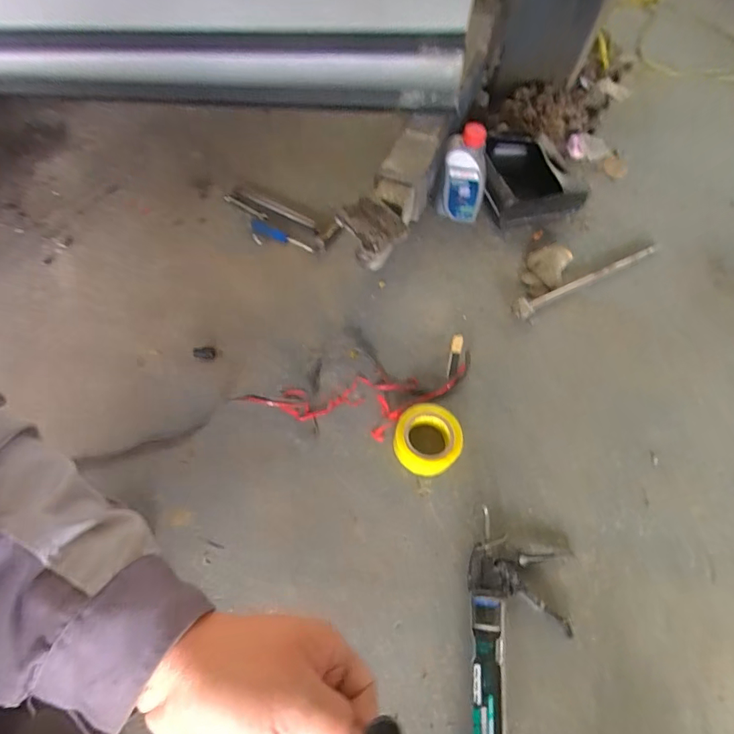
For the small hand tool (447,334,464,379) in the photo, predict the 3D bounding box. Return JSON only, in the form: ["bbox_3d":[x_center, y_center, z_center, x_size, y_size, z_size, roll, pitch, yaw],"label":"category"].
[{"bbox_3d":[0.179,-0.023,0.872,0.023,0.009,0.105,15,62,6],"label":"small hand tool"}]

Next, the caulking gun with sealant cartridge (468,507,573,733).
[{"bbox_3d":[0.208,0.438,0.590,0.152,0.046,0.407,12,61,5],"label":"caulking gun with sealant cartridge"}]

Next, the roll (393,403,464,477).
[{"bbox_3d":[0.107,0.126,0.753,0.114,0.055,0.116,1,61,-2],"label":"roll"}]

